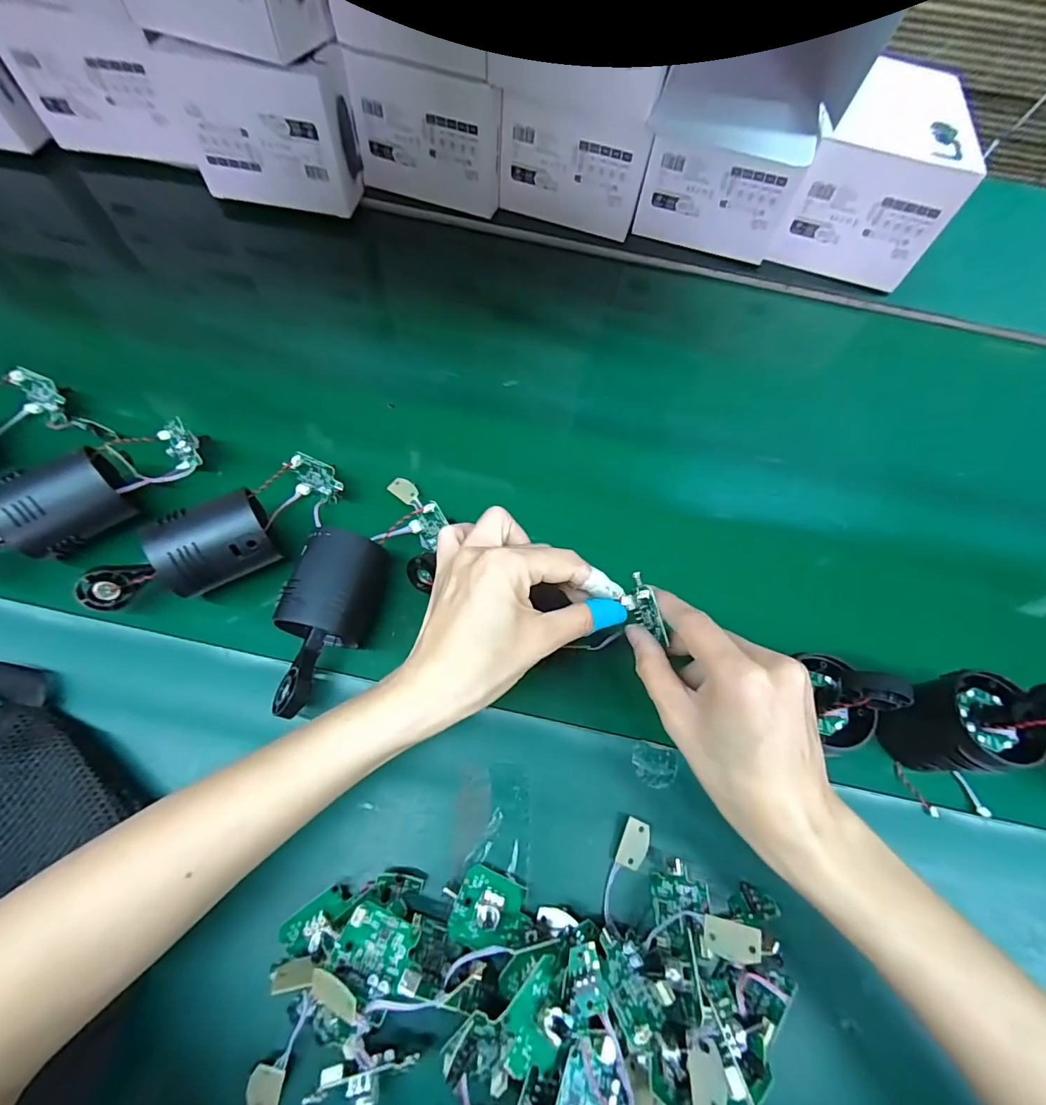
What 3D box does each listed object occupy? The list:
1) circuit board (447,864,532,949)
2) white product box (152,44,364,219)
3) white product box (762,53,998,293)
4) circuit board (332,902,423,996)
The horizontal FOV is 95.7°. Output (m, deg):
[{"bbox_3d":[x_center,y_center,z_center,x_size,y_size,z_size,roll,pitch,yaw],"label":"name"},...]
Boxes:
[{"bbox_3d":[-0.017,0.196,0.258,0.040,0.011,0.035,20,62,1],"label":"circuit board"},{"bbox_3d":[-0.258,-0.423,0.467,0.175,0.109,0.080,13,62,-3],"label":"white product box"},{"bbox_3d":[0.370,-0.405,0.513,0.152,0.114,0.184,19,63,2],"label":"white product box"},{"bbox_3d":[-0.066,0.187,0.223,0.042,0.007,0.027,16,45,15],"label":"circuit board"}]

